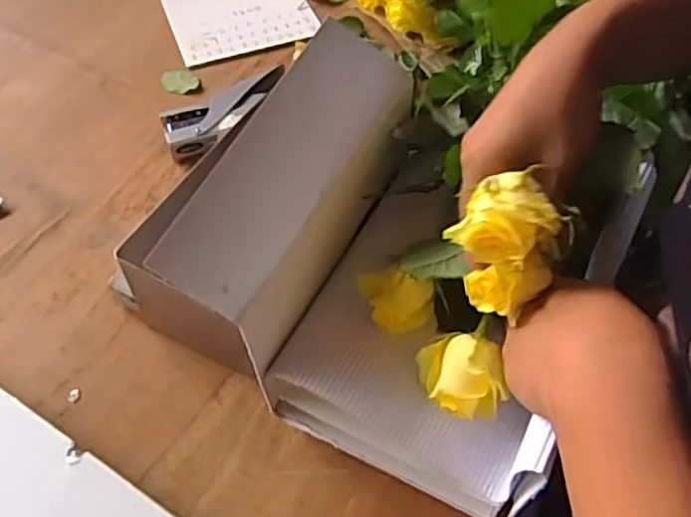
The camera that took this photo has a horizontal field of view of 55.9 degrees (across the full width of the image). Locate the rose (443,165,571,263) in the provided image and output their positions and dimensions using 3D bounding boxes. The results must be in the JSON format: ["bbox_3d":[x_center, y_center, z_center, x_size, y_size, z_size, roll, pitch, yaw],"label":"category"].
[{"bbox_3d":[0.077,-0.019,0.317,0.041,0.033,0.039,-21,57,-16],"label":"rose"}]

